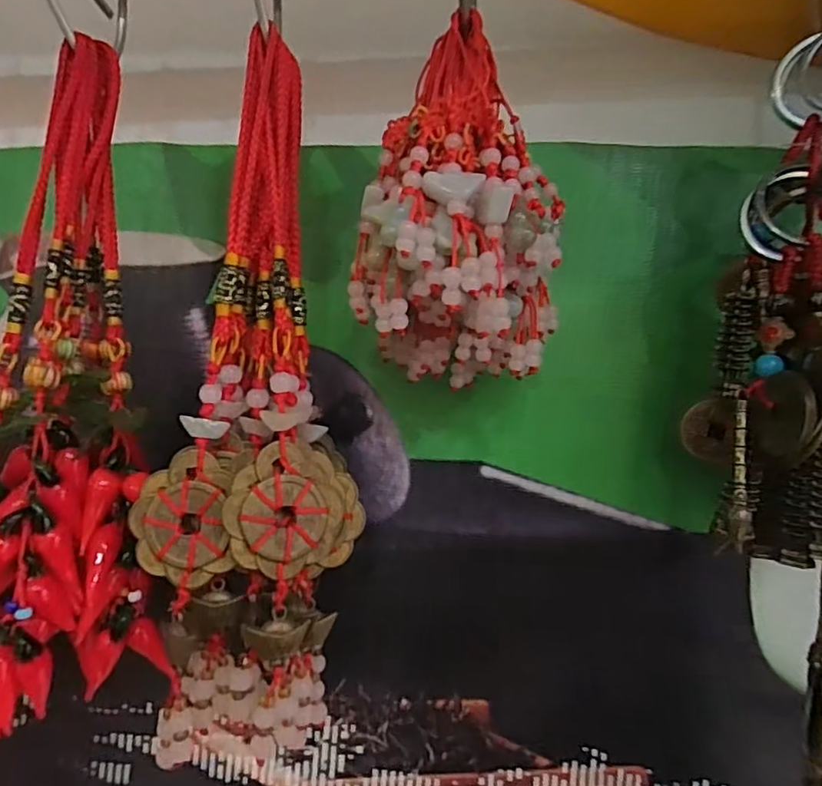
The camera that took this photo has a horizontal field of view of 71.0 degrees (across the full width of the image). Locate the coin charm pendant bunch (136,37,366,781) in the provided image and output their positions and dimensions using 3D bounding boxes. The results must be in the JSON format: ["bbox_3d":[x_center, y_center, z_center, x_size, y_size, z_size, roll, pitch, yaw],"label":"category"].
[{"bbox_3d":[-0.045,0.000,0.174,0.051,0.205,0.032,2,0,9],"label":"coin charm pendant bunch"}]

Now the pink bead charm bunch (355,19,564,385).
[{"bbox_3d":[0.015,-0.053,0.174,0.059,0.093,0.064,2,0,8],"label":"pink bead charm bunch"}]

